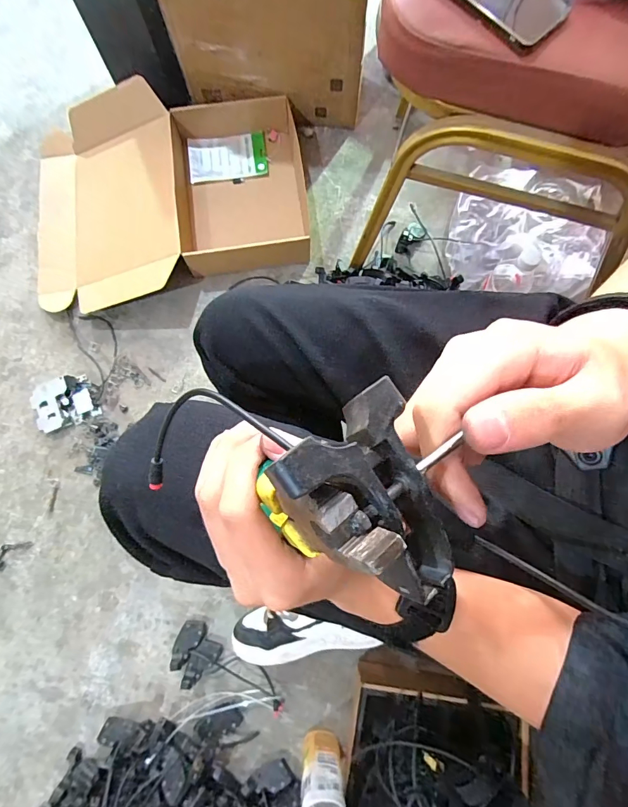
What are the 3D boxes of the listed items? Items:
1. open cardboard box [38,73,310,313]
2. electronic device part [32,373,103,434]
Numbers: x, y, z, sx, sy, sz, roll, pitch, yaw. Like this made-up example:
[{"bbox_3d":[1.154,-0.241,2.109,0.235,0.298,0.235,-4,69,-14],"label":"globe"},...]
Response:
[{"bbox_3d":[-0.317,-0.444,0.861,0.577,0.112,0.448,-7,78,-2],"label":"open cardboard box"},{"bbox_3d":[-0.496,-0.002,0.795,0.108,0.028,0.093,-24,79,-5],"label":"electronic device part"}]

